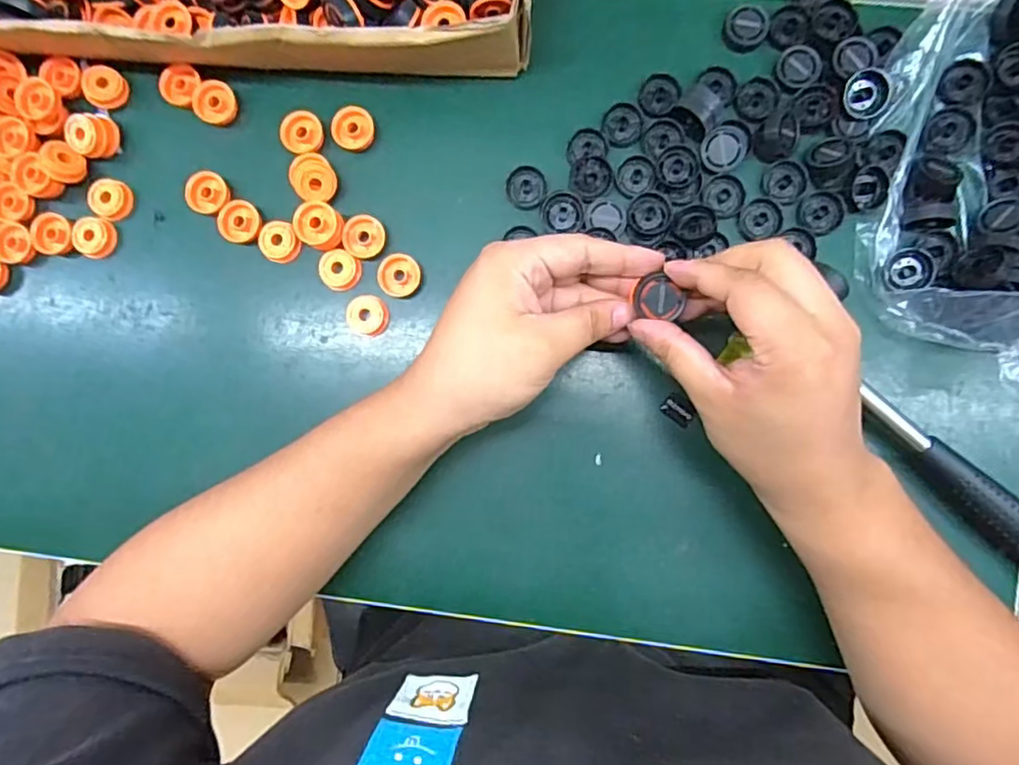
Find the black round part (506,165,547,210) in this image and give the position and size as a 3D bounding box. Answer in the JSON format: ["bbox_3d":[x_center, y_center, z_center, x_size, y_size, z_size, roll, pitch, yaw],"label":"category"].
[{"bbox_3d":[0.010,-0.120,0.389,0.024,0.004,0.026,0,93,4],"label":"black round part"}]

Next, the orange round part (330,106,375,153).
[{"bbox_3d":[-0.097,-0.158,0.392,0.025,0.007,0.026,0,93,4],"label":"orange round part"}]

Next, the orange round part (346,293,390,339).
[{"bbox_3d":[-0.087,-0.041,0.388,0.024,0.006,0.025,0,93,4],"label":"orange round part"}]

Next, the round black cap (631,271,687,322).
[{"bbox_3d":[0.076,-0.043,0.314,0.025,0.005,0.021,11,93,3],"label":"round black cap"}]

